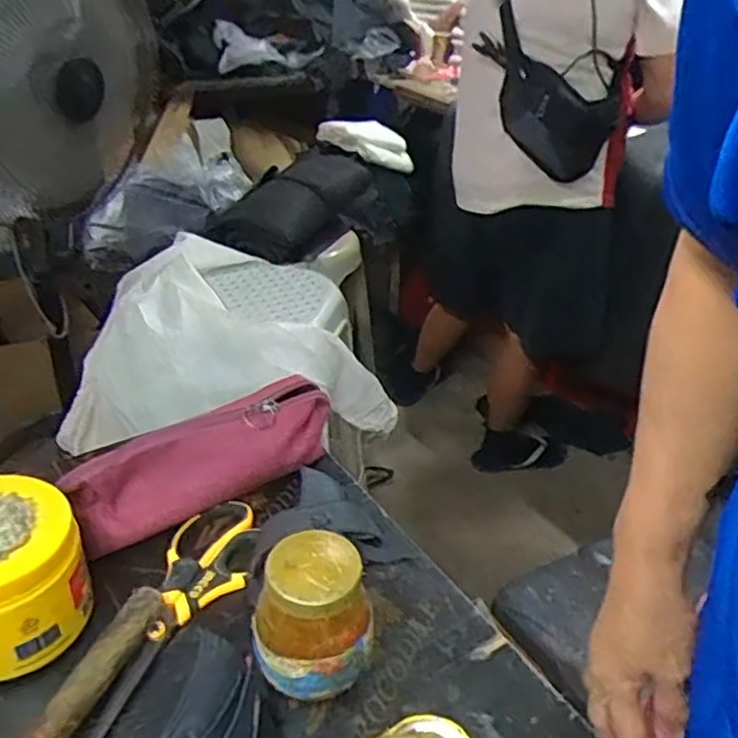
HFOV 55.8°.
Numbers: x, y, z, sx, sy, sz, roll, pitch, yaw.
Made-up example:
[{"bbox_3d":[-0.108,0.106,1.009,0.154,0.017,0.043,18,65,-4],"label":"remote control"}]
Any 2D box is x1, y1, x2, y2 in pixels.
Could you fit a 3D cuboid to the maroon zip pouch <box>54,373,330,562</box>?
[{"bbox_3d":[-0.126,0.068,0.560,0.226,0.060,0.058,-18,38,-30],"label":"maroon zip pouch"}]

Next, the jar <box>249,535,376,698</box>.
[{"bbox_3d":[-0.033,0.144,0.412,0.066,0.075,0.063,0,33,-5],"label":"jar"}]

